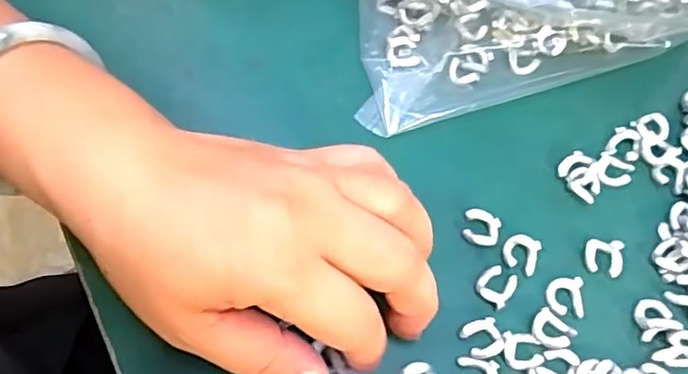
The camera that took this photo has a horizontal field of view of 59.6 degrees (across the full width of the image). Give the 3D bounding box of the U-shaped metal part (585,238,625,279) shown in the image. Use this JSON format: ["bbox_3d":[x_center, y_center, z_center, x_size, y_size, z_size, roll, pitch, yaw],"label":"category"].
[{"bbox_3d":[0.110,0.029,0.253,0.015,0.004,0.016,12,67,5],"label":"U-shaped metal part"}]

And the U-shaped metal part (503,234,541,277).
[{"bbox_3d":[0.075,0.028,0.253,0.015,0.004,0.015,19,67,8],"label":"U-shaped metal part"}]

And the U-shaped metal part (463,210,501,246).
[{"bbox_3d":[0.059,0.017,0.257,0.015,0.004,0.014,17,67,7],"label":"U-shaped metal part"}]

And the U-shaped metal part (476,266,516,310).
[{"bbox_3d":[0.063,0.040,0.247,0.014,0.004,0.015,33,70,13],"label":"U-shaped metal part"}]

